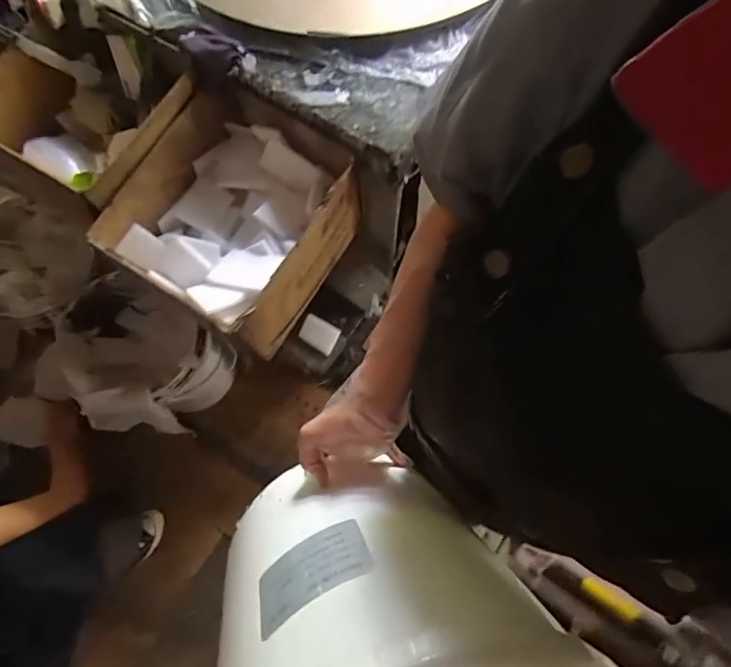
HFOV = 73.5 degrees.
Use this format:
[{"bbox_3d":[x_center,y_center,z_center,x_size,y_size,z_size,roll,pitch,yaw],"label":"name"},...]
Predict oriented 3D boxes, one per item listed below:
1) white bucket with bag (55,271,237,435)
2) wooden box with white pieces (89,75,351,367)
[{"bbox_3d":[-0.555,0.079,1.267,0.346,0.346,0.296,28,75,9],"label":"white bucket with bag"},{"bbox_3d":[-0.240,-0.205,0.913,0.341,0.220,0.351,31,75,10],"label":"wooden box with white pieces"}]

